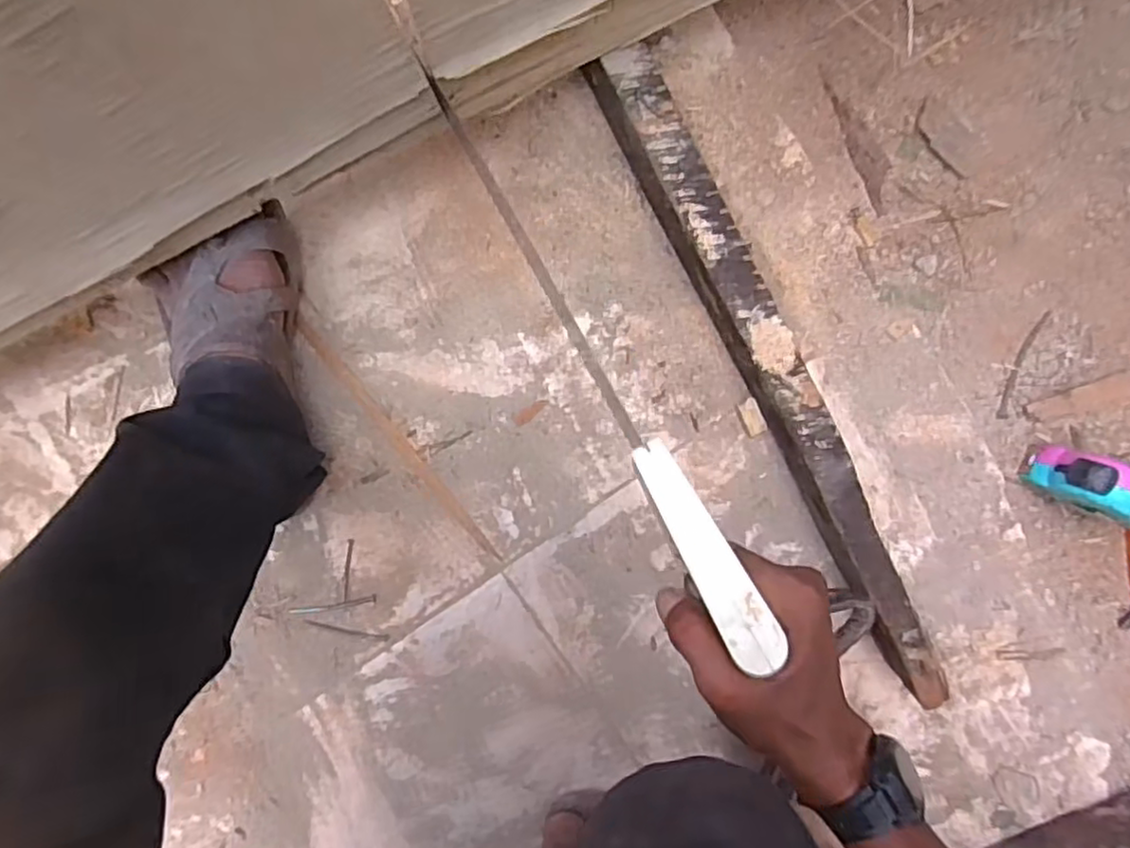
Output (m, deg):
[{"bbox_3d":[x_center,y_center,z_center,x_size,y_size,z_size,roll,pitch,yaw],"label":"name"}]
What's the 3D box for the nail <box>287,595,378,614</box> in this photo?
[{"bbox_3d":[-0.193,0.151,0.565,0.071,0.004,0.008,-8,94,-1],"label":"nail"}]

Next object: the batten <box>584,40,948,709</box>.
[{"bbox_3d":[0.158,-0.039,0.524,0.049,0.067,0.544,-28,94,0],"label":"batten"}]

